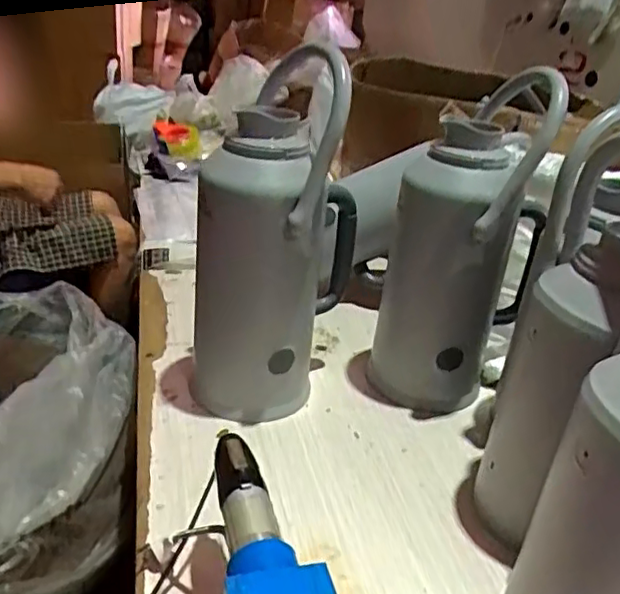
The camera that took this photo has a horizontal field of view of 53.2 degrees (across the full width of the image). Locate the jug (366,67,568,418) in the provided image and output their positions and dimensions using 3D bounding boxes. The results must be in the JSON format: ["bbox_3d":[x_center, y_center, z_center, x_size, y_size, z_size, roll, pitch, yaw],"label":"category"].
[{"bbox_3d":[0.199,-0.060,0.847,0.185,0.430,0.161,13,28,16],"label":"jug"}]

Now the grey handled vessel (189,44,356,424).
[{"bbox_3d":[-0.050,-0.064,0.809,0.196,0.443,0.174,7,27,4],"label":"grey handled vessel"}]

